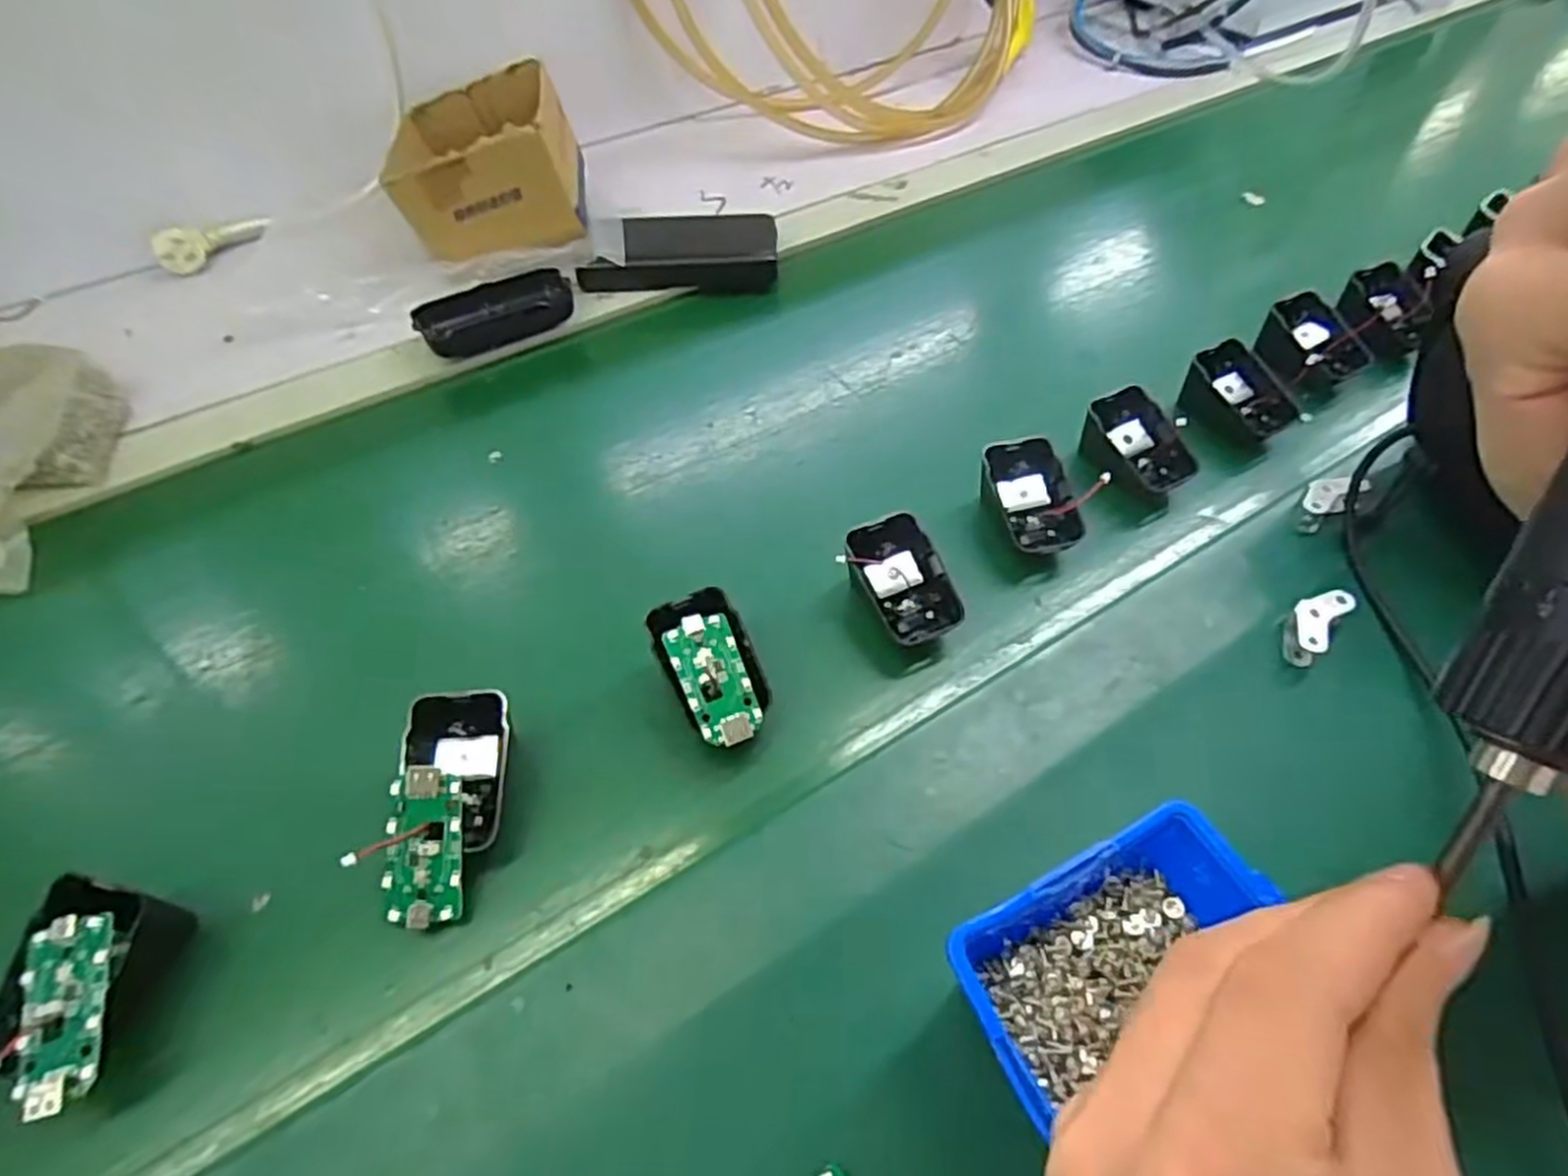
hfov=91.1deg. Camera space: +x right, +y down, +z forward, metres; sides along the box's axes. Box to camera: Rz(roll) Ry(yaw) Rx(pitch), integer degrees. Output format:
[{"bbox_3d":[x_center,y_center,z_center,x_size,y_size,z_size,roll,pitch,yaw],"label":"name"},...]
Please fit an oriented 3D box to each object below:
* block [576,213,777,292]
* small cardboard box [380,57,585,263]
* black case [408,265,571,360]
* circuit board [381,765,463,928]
[{"bbox_3d":[-0.082,-0.268,0.614,0.149,0.032,0.070,-4,55,-1],"label":"block"},{"bbox_3d":[-0.238,-0.346,0.623,0.138,0.083,0.168,-17,51,-1],"label":"small cardboard box"},{"bbox_3d":[-0.211,-0.202,0.567,0.110,0.027,0.047,-29,59,-18],"label":"black case"},{"bbox_3d":[-0.151,0.107,0.323,0.031,0.008,0.063,-1,83,0],"label":"circuit board"}]

